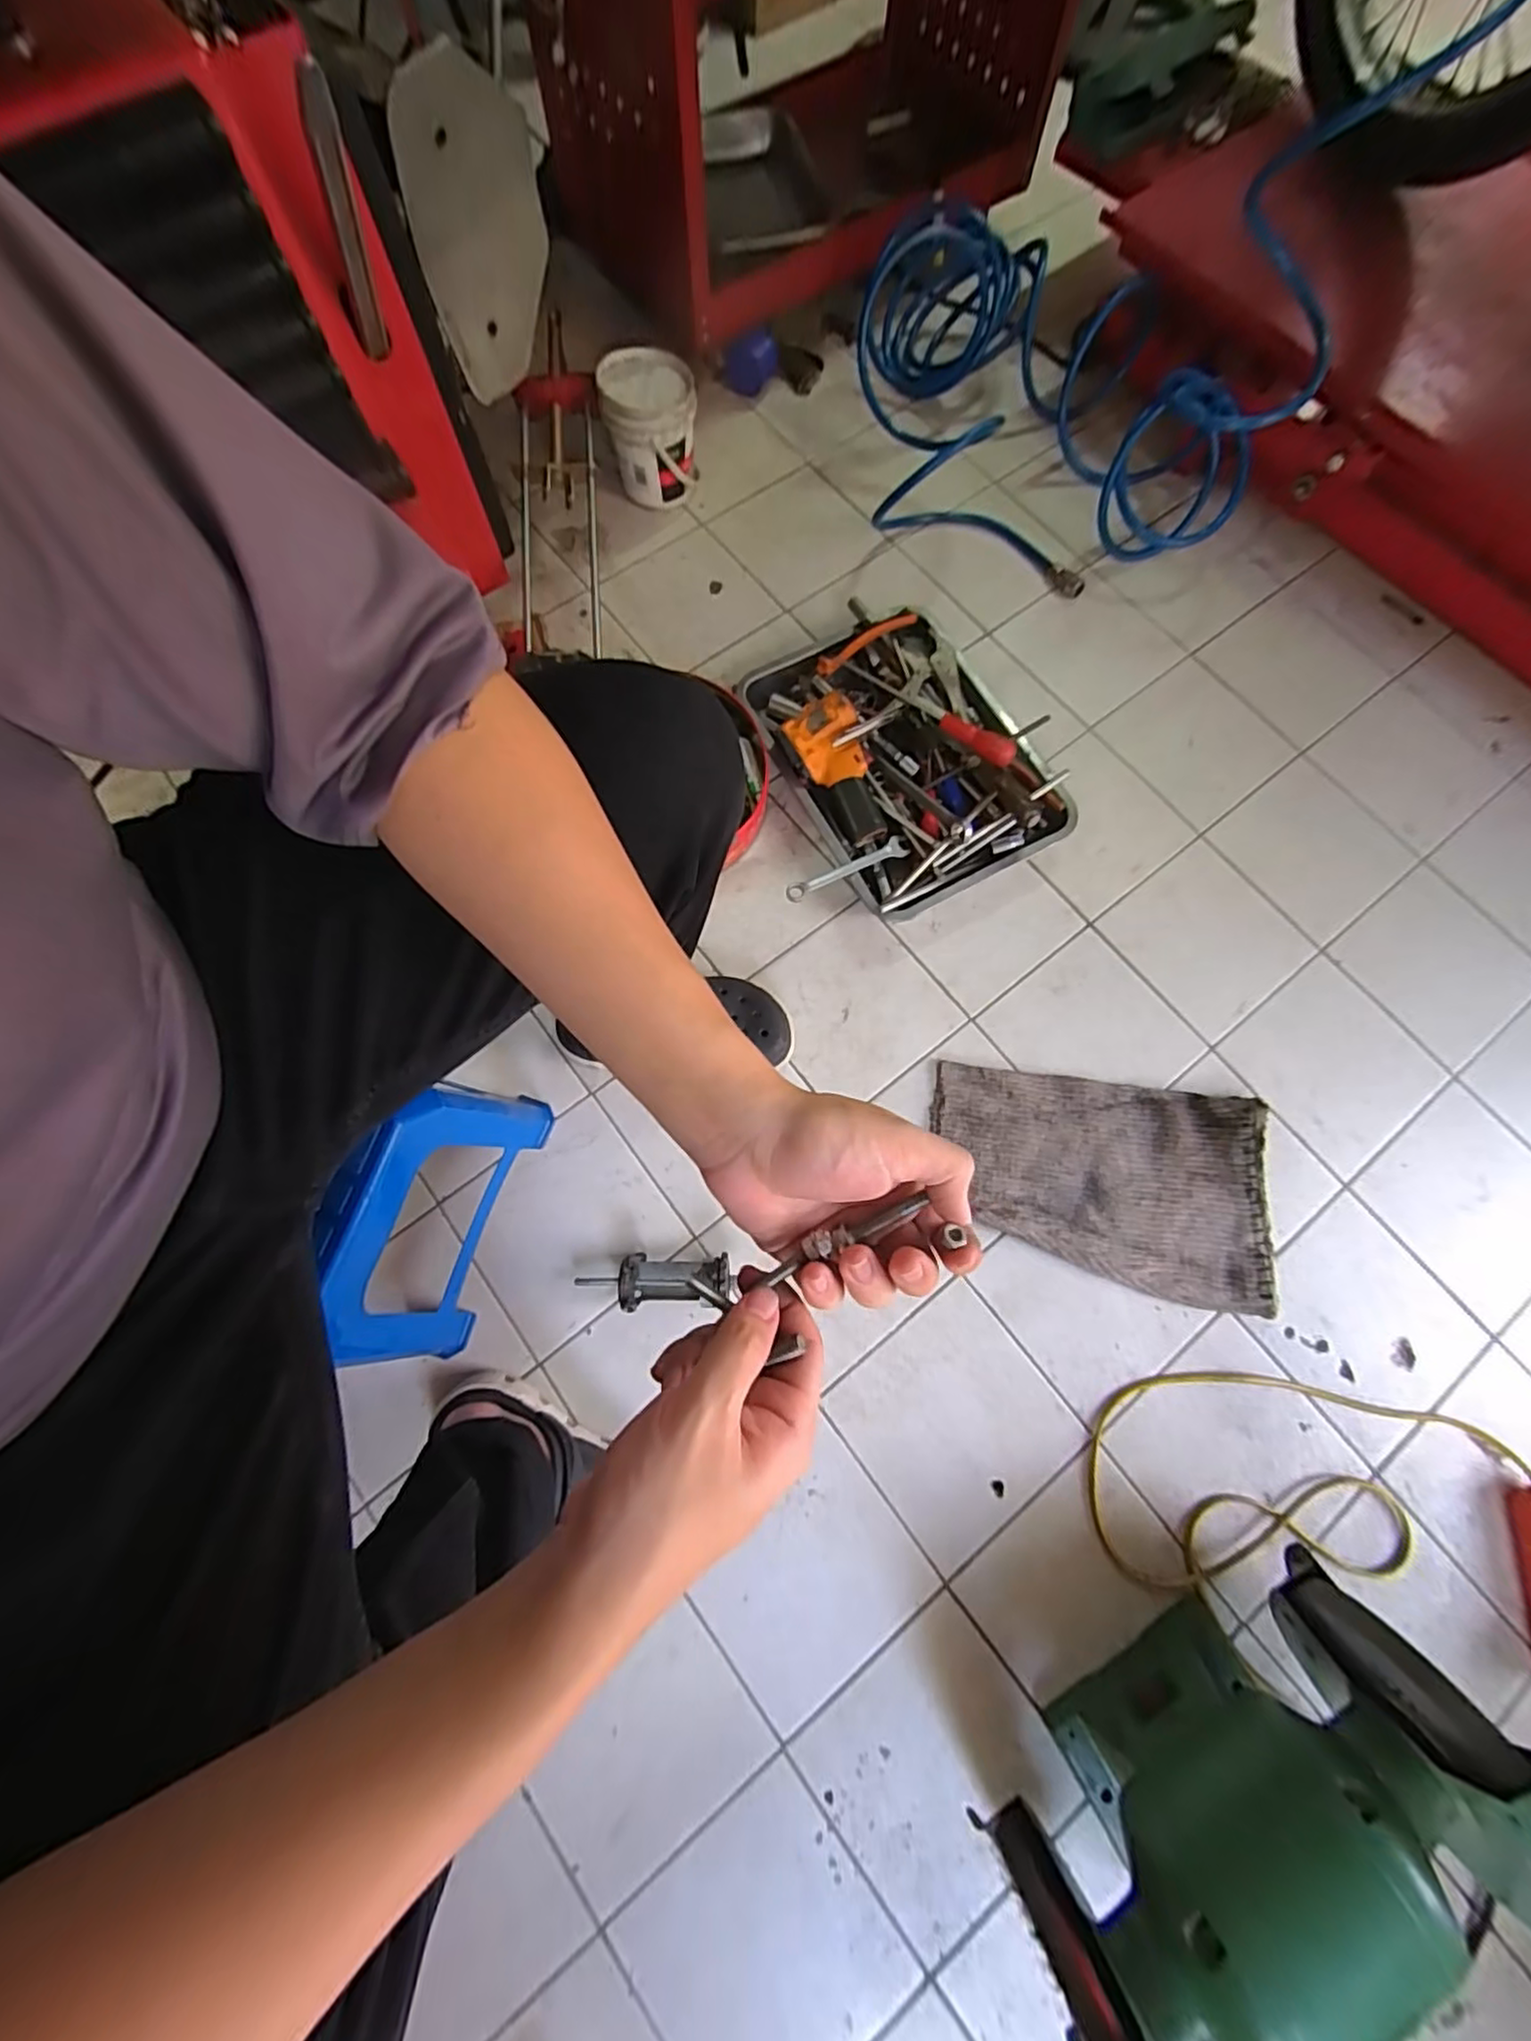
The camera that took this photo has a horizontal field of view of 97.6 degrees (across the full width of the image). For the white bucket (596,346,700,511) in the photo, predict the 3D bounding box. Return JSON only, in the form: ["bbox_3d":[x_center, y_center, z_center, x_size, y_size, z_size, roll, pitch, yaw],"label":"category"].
[{"bbox_3d":[-0.150,-0.777,0.888,0.116,0.138,0.116,0,75,-1],"label":"white bucket"}]

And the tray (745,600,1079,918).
[{"bbox_3d":[0.171,-0.334,0.812,0.287,0.105,0.376,-27,77,-8],"label":"tray"}]

